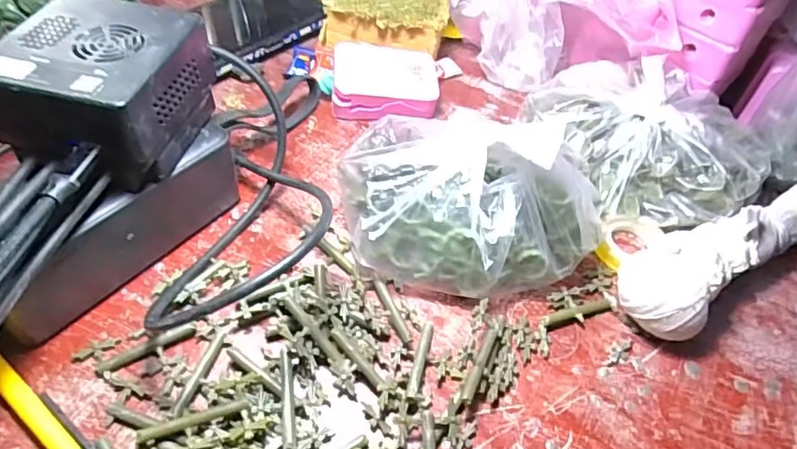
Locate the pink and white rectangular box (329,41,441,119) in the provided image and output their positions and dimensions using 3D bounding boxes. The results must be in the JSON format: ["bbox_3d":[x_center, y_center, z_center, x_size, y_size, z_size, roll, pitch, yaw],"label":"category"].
[{"bbox_3d":[-0.009,-0.098,0.381,0.071,0.027,0.054,0,52,-7],"label":"pink and white rectangular box"}]

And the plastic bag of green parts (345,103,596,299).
[{"bbox_3d":[0.041,-0.016,0.287,0.141,0.065,0.091,7,50,1],"label":"plastic bag of green parts"}]

